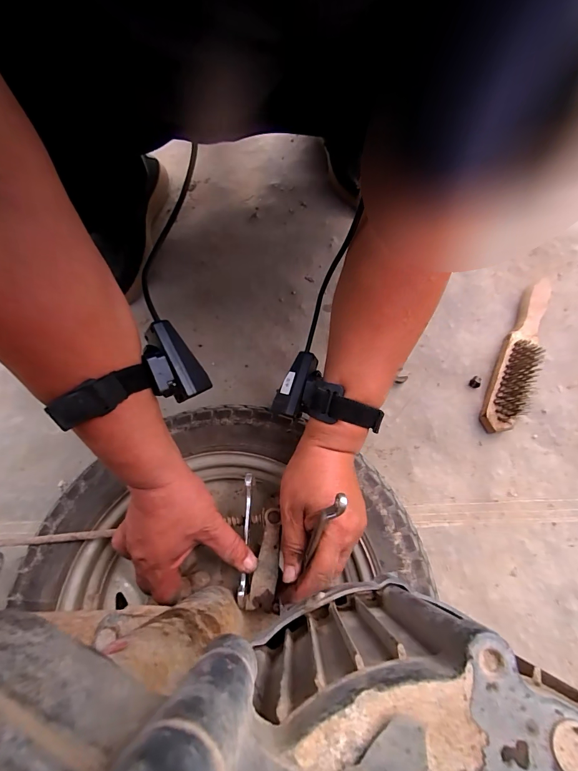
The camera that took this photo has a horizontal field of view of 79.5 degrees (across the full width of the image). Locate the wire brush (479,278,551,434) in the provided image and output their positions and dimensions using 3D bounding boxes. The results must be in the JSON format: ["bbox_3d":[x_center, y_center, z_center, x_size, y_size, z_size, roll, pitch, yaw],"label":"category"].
[{"bbox_3d":[0.330,-0.053,0.495,0.046,0.034,0.262,24,75,8],"label":"wire brush"}]

